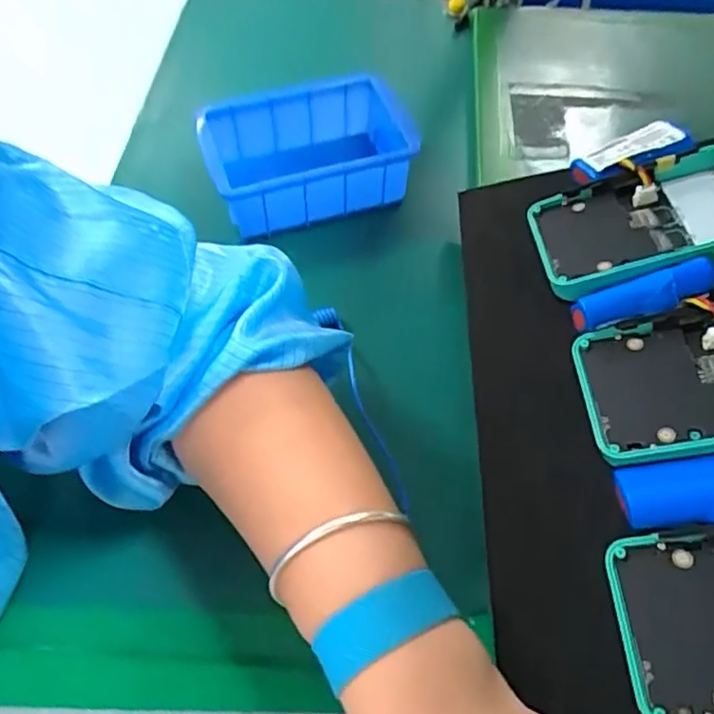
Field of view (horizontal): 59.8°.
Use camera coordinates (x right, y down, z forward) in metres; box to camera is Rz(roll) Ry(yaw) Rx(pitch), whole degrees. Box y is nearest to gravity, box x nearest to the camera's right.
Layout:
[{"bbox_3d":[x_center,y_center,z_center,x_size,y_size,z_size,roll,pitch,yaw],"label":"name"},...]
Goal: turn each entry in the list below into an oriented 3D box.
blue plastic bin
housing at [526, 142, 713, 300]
[{"bbox_3d":[-0.033,-0.149,0.471,0.155,0.064,0.097,-16,62,-11],"label":"blue plastic bin"},{"bbox_3d":[0.185,-0.092,0.344,0.167,0.075,0.089,-13,54,8],"label":"housing"}]

